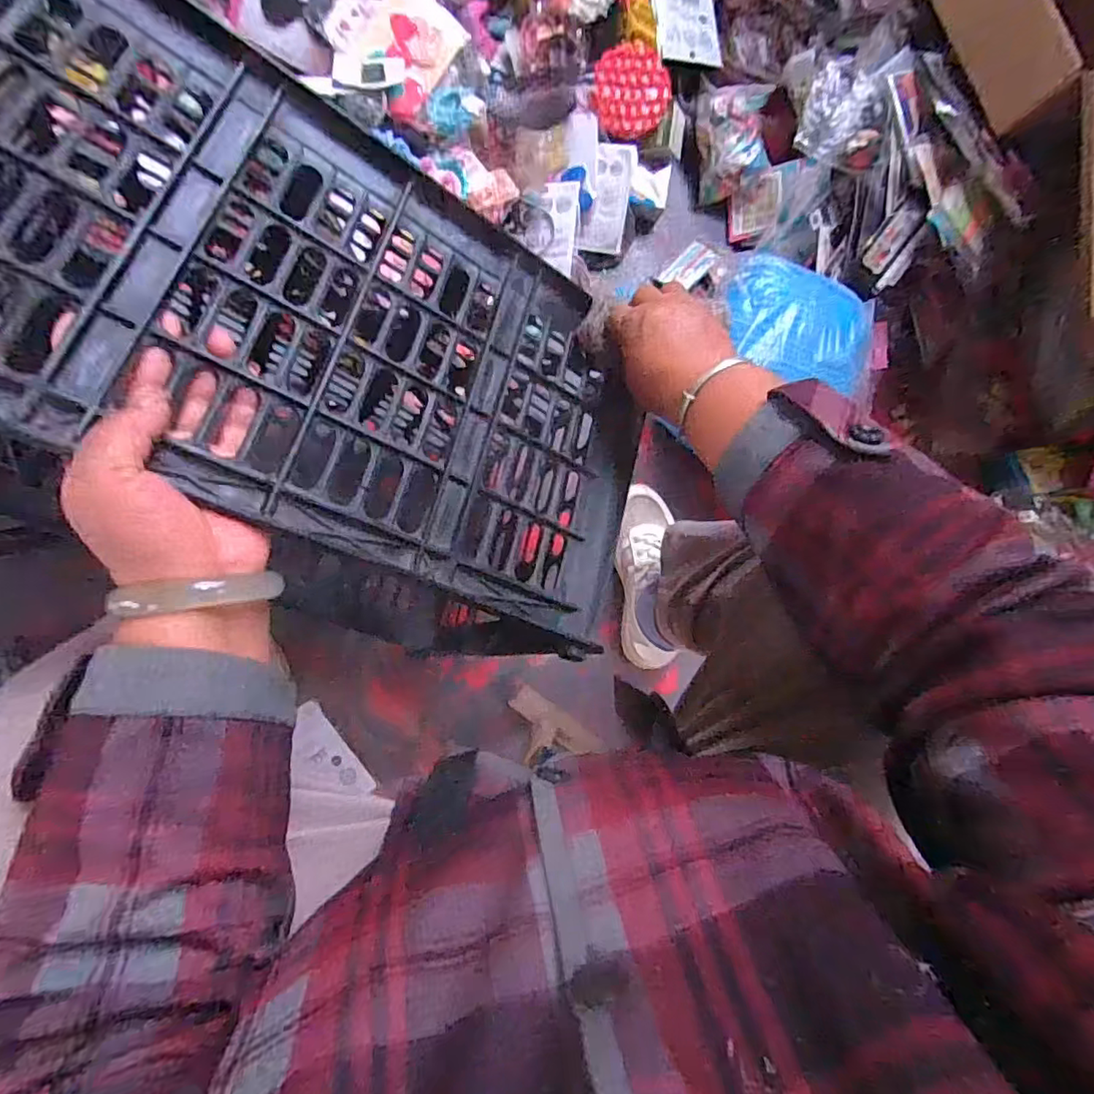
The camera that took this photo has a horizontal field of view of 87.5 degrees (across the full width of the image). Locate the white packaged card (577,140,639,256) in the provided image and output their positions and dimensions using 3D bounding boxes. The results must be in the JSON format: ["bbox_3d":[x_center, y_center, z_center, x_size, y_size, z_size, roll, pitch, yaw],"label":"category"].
[{"bbox_3d":[0.080,-0.453,0.746,0.064,0.004,0.127,6,108,-20],"label":"white packaged card"}]

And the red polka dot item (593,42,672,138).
[{"bbox_3d":[0.105,-0.571,0.717,0.093,0.029,0.096,-5,89,-9],"label":"red polka dot item"}]

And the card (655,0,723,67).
[{"bbox_3d":[0.176,-0.702,0.733,0.100,0.012,0.167,-3,84,-23],"label":"card"}]

